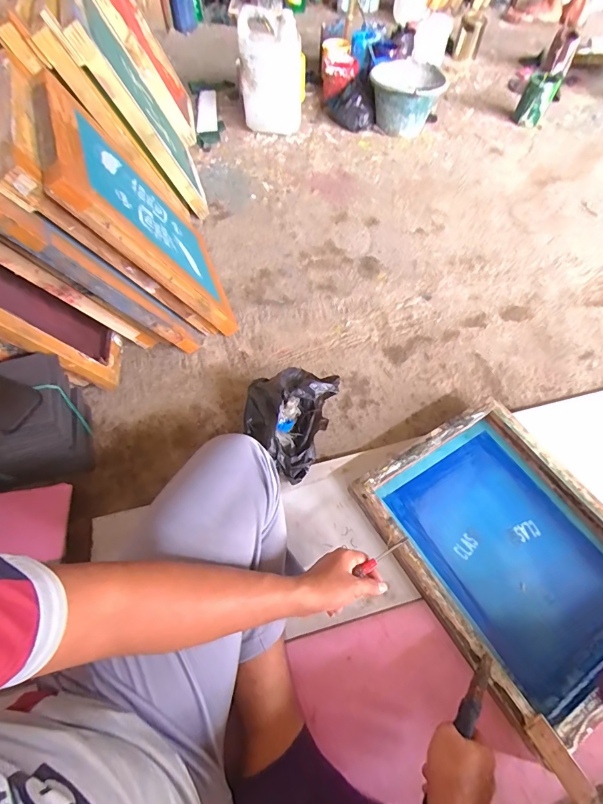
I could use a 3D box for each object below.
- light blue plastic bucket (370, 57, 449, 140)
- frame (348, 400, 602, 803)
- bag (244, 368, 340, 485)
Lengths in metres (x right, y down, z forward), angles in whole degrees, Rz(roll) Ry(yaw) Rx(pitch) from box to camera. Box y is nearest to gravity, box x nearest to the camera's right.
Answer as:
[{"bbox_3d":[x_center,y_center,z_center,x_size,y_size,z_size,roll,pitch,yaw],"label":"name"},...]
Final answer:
[{"bbox_3d":[0.368,-1.066,1.371,0.249,0.161,0.203,15,61,8],"label":"light blue plastic bucket"},{"bbox_3d":[0.363,0.252,0.670,0.358,0.052,0.465,-29,64,-14],"label":"frame"},{"bbox_3d":[-0.036,0.031,0.751,0.157,0.129,0.193,18,63,12],"label":"bag"}]

